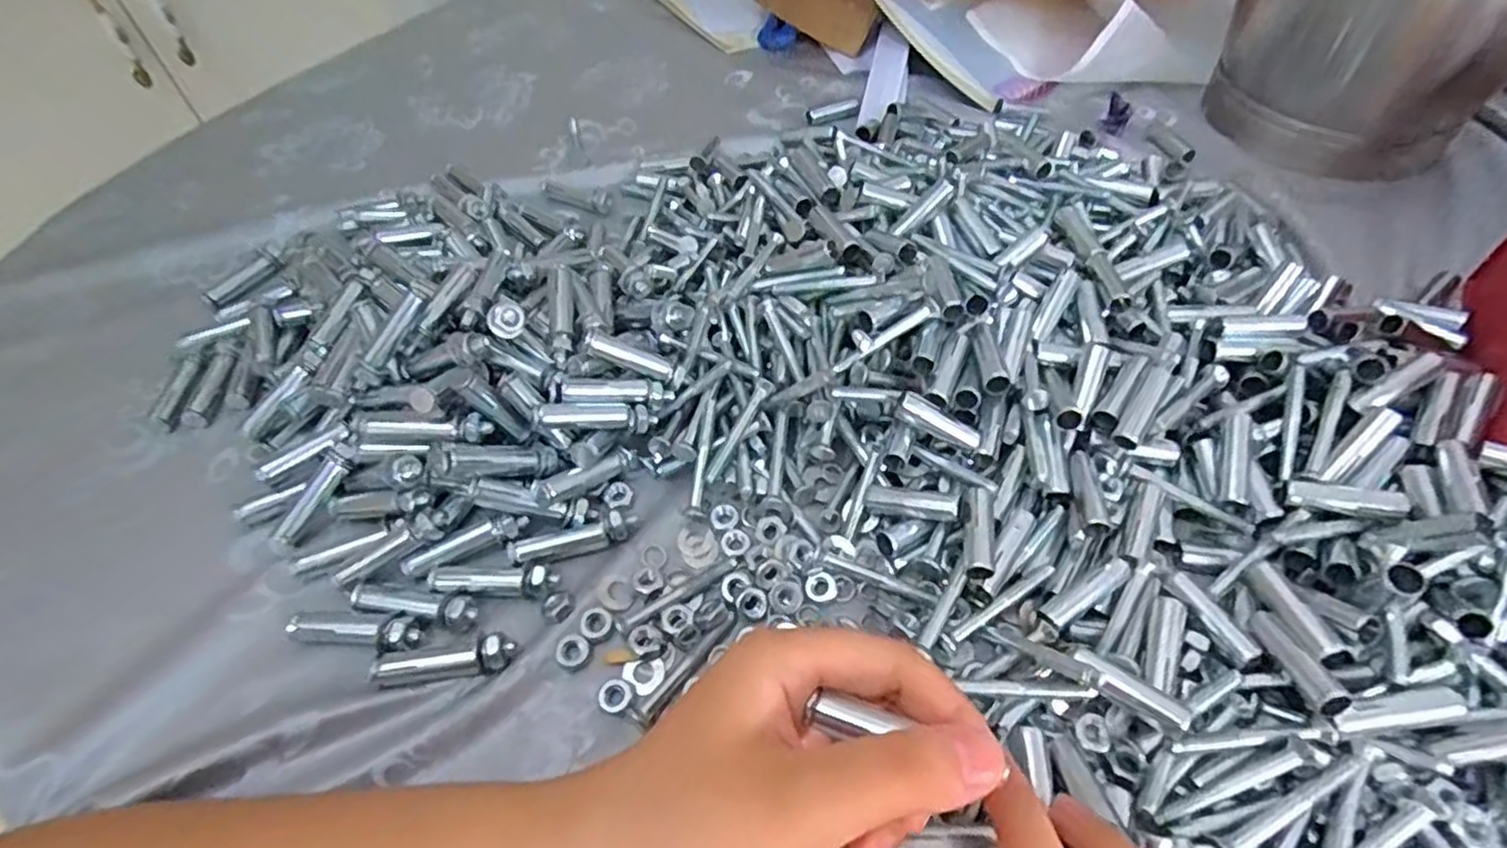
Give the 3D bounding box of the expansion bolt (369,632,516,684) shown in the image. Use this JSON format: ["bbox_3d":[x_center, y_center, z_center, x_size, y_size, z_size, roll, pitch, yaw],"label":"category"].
[{"bbox_3d":[-0.123,0.093,0.283,0.054,0.010,0.012,-6,52,-1],"label":"expansion bolt"}]

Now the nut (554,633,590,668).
[{"bbox_3d":[-0.073,0.090,0.287,0.012,0.004,0.012,27,58,22],"label":"nut"}]

